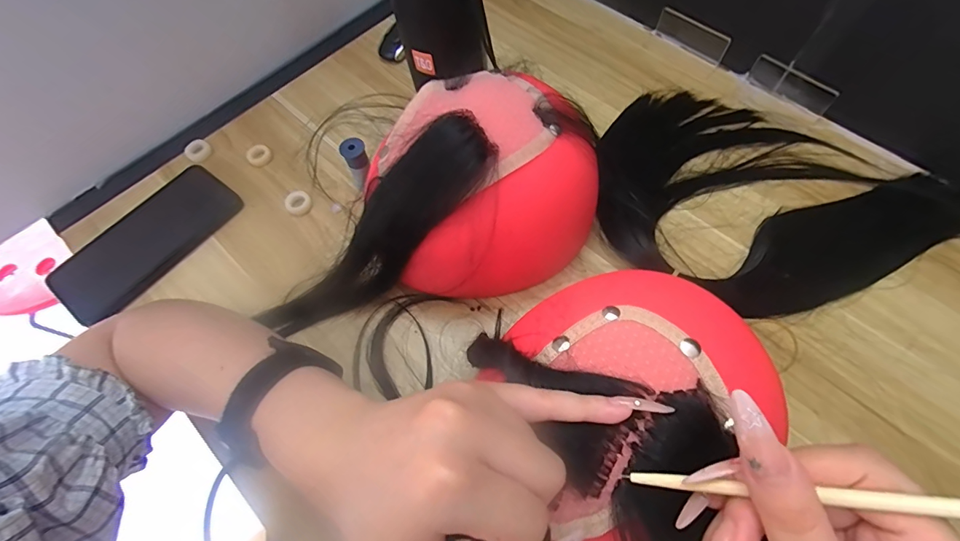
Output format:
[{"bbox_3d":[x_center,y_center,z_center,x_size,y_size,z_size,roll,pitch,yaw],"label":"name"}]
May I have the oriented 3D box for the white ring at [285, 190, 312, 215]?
[{"bbox_3d":[-0.169,-0.063,0.391,0.022,0.006,0.023,-1,65,2],"label":"white ring"}]

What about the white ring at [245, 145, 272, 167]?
[{"bbox_3d":[-0.219,-0.114,0.418,0.023,0.005,0.024,-1,65,2],"label":"white ring"}]

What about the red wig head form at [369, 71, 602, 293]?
[{"bbox_3d":[0.006,-0.055,0.324,0.165,0.124,0.137,-23,66,-8],"label":"red wig head form"}]

